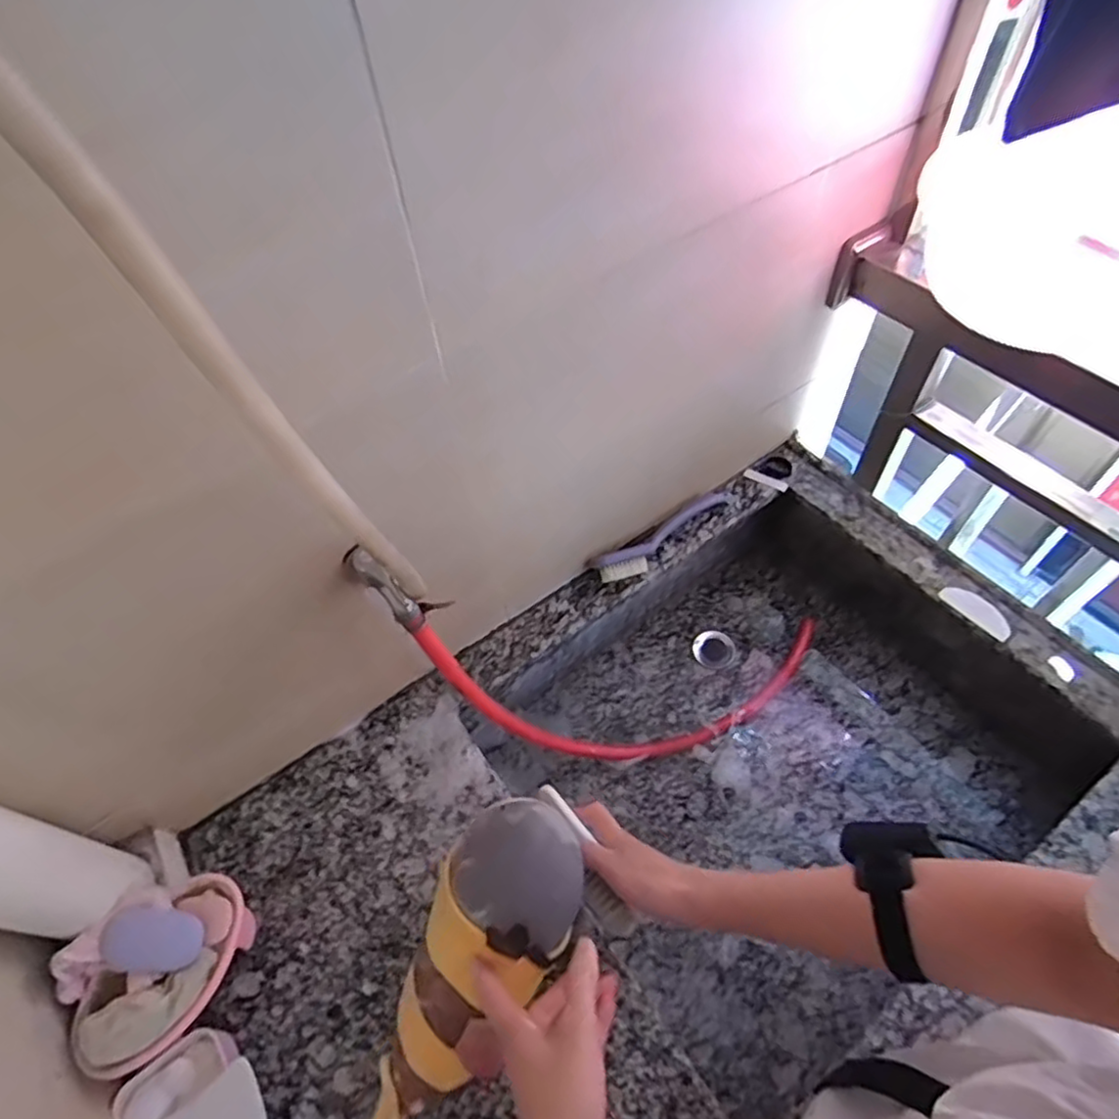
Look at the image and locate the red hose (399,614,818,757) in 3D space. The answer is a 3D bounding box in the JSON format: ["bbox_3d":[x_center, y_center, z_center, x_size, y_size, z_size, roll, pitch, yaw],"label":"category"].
[{"bbox_3d":[0.087,0.170,0.815,0.604,0.203,0.047,6,22,-33],"label":"red hose"}]

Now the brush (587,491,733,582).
[{"bbox_3d":[0.146,-0.035,0.885,0.232,0.030,0.045,-34,59,-18],"label":"brush"}]

